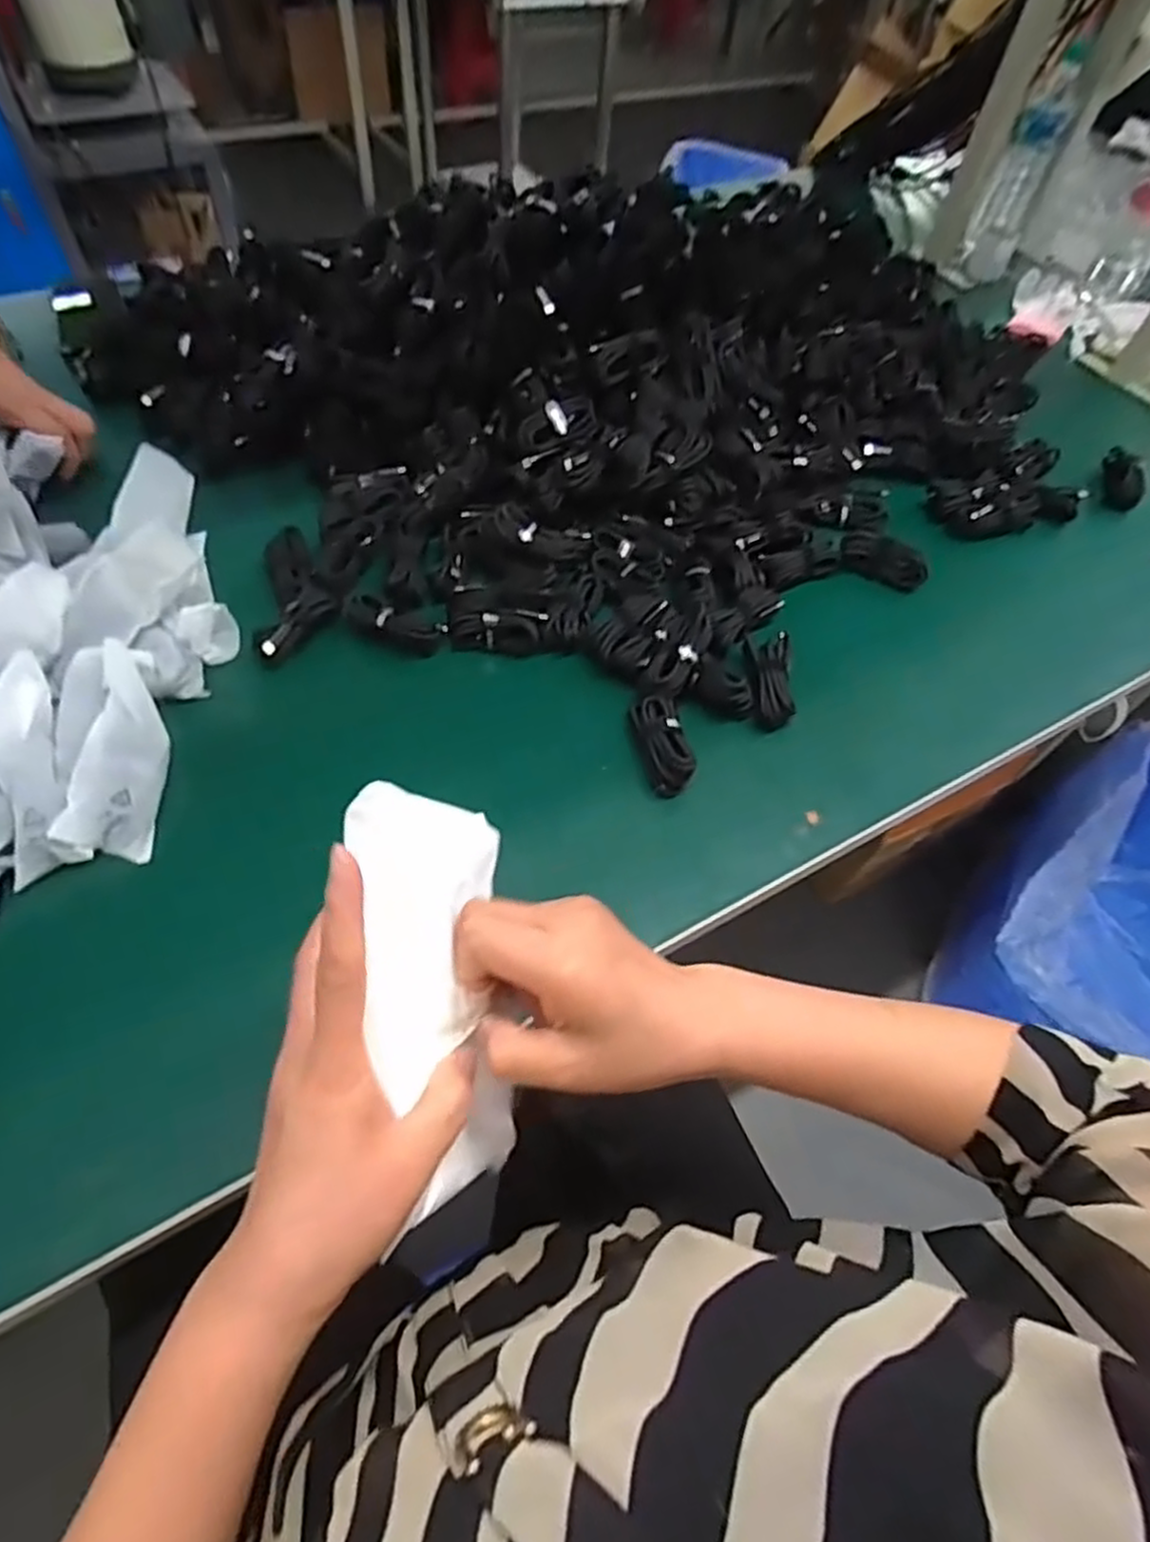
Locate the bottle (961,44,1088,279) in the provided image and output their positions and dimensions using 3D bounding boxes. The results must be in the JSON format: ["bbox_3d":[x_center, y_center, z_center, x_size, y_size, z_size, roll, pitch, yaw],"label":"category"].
[{"bbox_3d":[0.609,-0.819,1.020,0.065,0.255,0.056,23,32,10],"label":"bottle"}]

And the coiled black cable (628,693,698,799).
[{"bbox_3d":[0.063,-0.017,0.548,0.035,0.030,0.076,-8,58,-10],"label":"coiled black cable"}]

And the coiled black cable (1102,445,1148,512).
[{"bbox_3d":[0.572,-0.303,0.776,0.038,0.032,0.077,20,57,8],"label":"coiled black cable"}]

